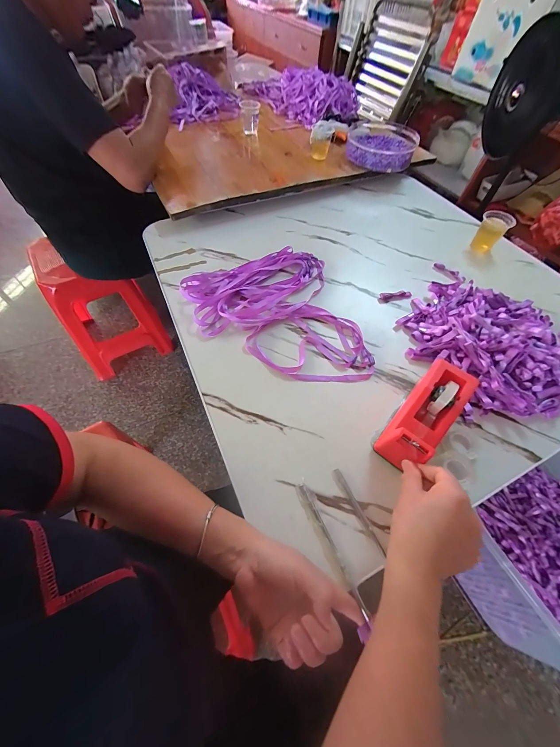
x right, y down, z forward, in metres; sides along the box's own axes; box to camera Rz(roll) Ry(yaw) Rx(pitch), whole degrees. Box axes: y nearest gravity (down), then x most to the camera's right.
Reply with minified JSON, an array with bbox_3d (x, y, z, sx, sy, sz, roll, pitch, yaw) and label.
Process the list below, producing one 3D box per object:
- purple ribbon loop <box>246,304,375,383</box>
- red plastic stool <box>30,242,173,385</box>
[{"bbox_3d":[0.058,-0.048,0.455,0.200,0.013,0.153,30,60,15],"label":"purple ribbon loop"},{"bbox_3d":[-0.749,-0.300,1.157,0.340,0.455,0.385,-27,63,-19],"label":"red plastic stool"}]

